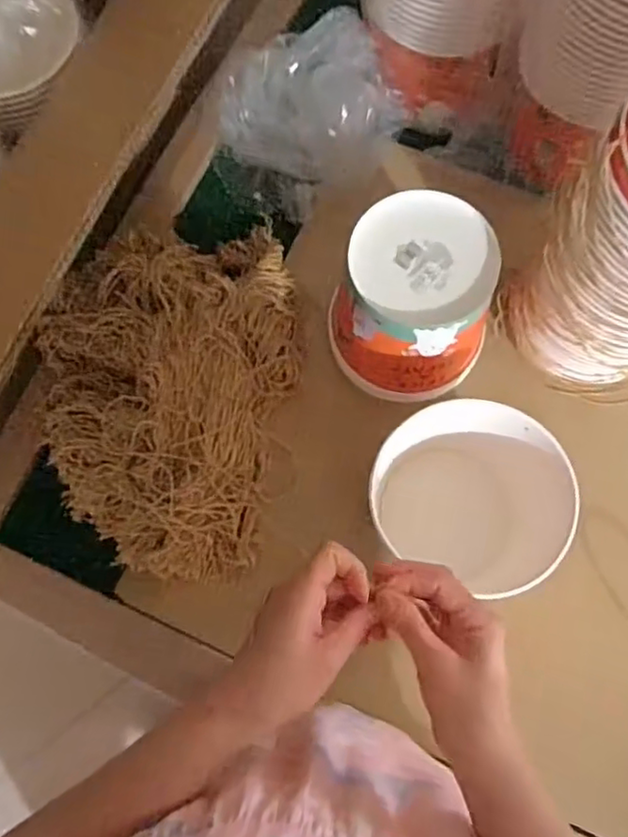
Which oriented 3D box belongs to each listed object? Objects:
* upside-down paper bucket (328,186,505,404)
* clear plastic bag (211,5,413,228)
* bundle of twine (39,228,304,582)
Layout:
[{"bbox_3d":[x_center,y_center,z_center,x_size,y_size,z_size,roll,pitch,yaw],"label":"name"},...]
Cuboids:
[{"bbox_3d":[0.090,-0.109,0.618,0.135,0.142,0.140,0,75,0],"label":"upside-down paper bucket"},{"bbox_3d":[-0.015,-0.338,0.724,0.184,0.115,0.201,33,77,9],"label":"clear plastic bag"},{"bbox_3d":[-0.147,-0.028,0.659,0.259,0.053,0.364,0,75,1],"label":"bundle of twine"}]

